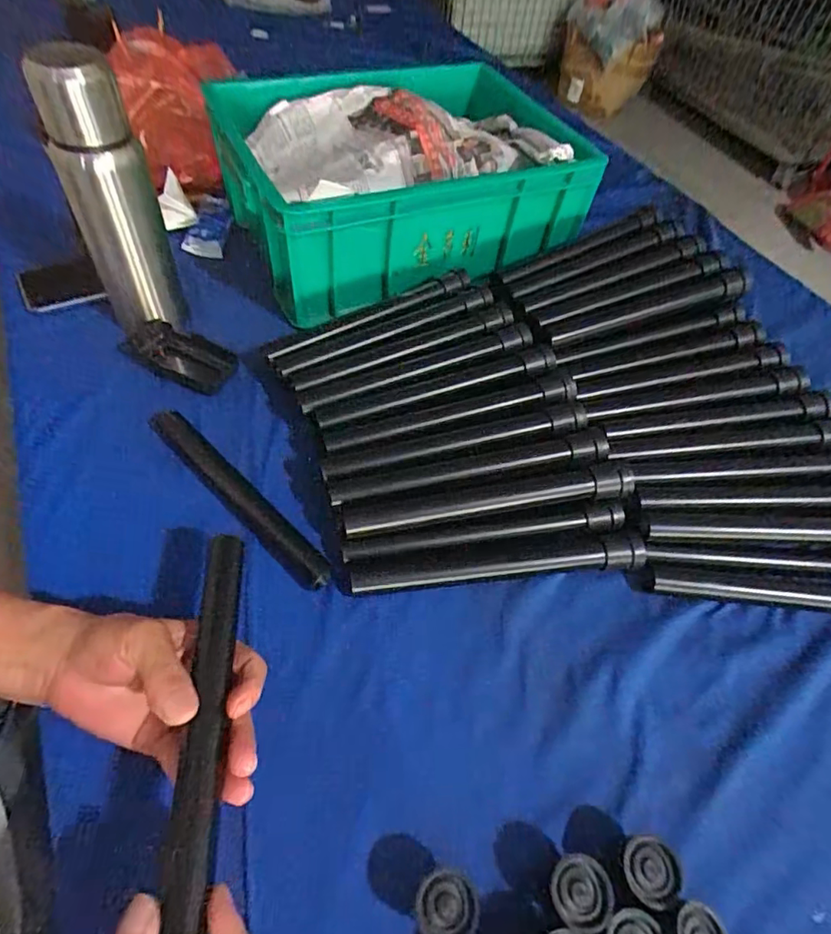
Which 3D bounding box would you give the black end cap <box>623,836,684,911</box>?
[{"bbox_3d":[0.142,0.251,0.327,0.034,0.027,0.034,3,54,-4],"label":"black end cap"}]

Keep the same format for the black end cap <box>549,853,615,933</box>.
[{"bbox_3d":[0.097,0.255,0.316,0.035,0.023,0.035,3,54,-4],"label":"black end cap"}]

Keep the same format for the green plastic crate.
[{"bbox_3d":[-0.020,-0.368,0.672,0.420,0.157,0.318,-21,59,-20],"label":"green plastic crate"}]

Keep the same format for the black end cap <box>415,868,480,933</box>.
[{"bbox_3d":[0.017,0.254,0.304,0.035,0.030,0.034,3,54,-4],"label":"black end cap"}]

